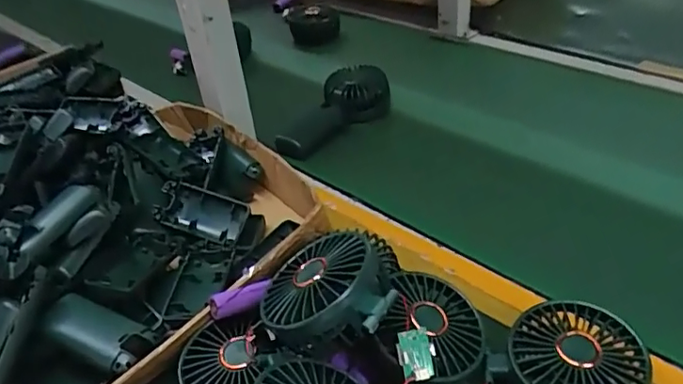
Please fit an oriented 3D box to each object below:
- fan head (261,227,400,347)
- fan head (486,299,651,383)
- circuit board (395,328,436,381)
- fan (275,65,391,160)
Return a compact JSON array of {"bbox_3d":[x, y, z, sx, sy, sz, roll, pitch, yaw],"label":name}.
[{"bbox_3d":[-0.007,0.067,0.370,0.091,0.039,0.085,-20,34,22],"label":"fan head"},{"bbox_3d":[0.158,0.118,0.367,0.082,0.040,0.083,-4,38,3],"label":"fan head"},{"bbox_3d":[0.048,0.103,0.343,0.023,0.007,0.030,0,75,-15],"label":"circuit board"},{"bbox_3d":[-0.003,-0.101,0.696,0.088,0.061,0.167,15,43,25],"label":"fan"}]

